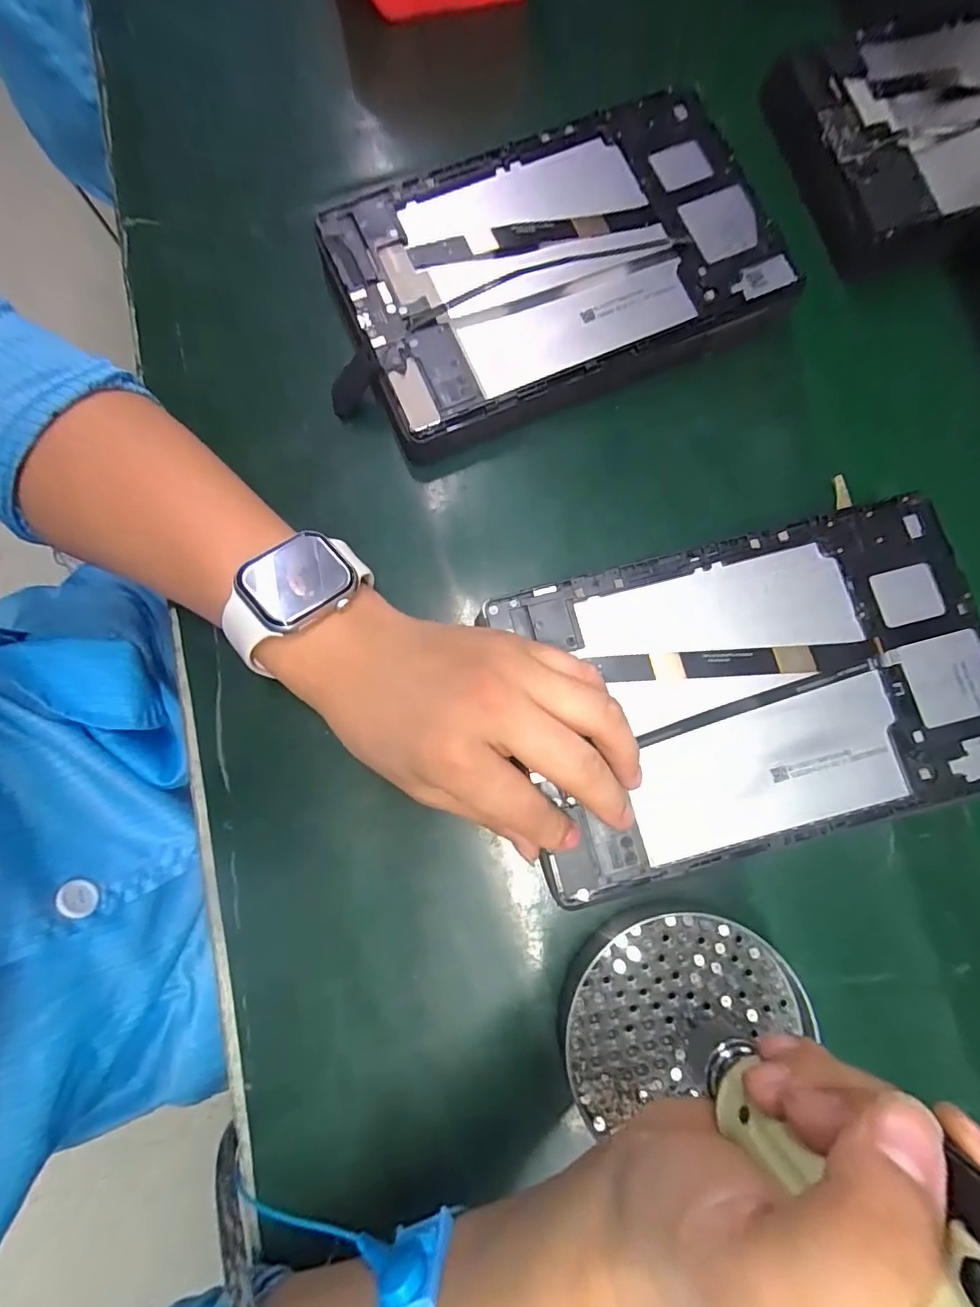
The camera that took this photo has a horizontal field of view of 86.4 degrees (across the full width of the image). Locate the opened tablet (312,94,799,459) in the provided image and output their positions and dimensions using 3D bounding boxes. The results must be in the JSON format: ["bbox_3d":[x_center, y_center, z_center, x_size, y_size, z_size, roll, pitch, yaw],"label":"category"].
[{"bbox_3d":[0.030,-0.217,0.298,0.247,0.025,0.152,-22,83,-4],"label":"opened tablet"}]

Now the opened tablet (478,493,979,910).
[{"bbox_3d":[0.130,0.016,0.257,0.233,0.014,0.149,-15,79,-4],"label":"opened tablet"}]

